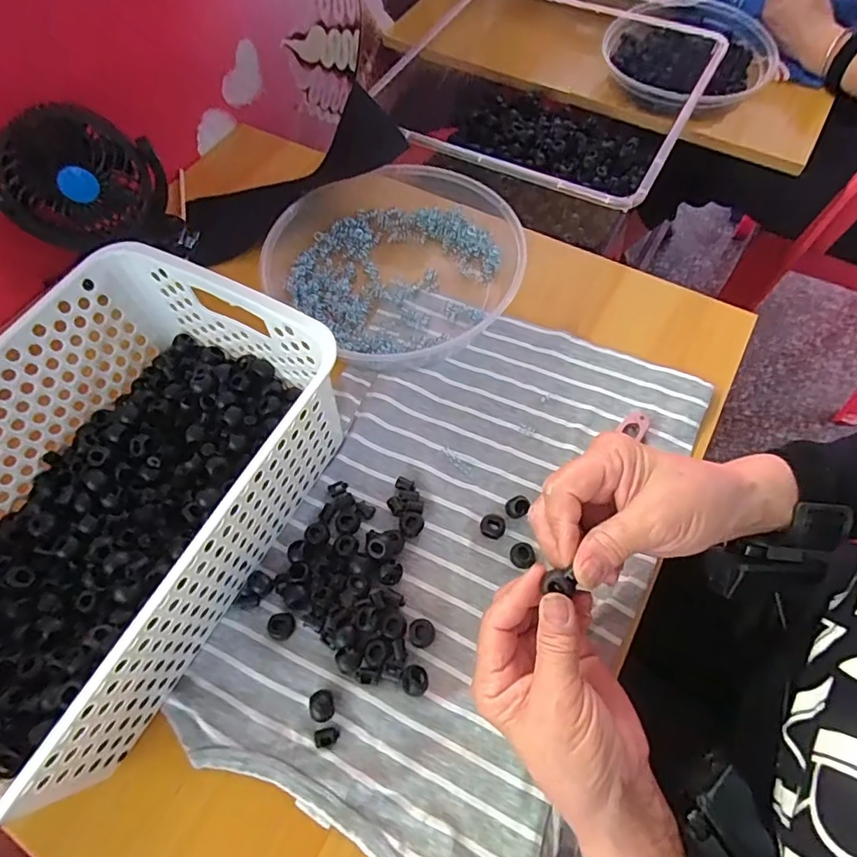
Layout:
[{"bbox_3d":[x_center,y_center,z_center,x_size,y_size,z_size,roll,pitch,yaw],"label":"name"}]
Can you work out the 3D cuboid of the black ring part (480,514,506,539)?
[{"bbox_3d":[0.046,0.070,0.376,0.018,0.009,0.016,18,65,11],"label":"black ring part"}]

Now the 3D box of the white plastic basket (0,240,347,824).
[{"bbox_3d":[-0.209,0.046,0.336,0.199,0.111,0.300,25,67,14],"label":"white plastic basket"}]

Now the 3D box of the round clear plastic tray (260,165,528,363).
[{"bbox_3d":[-0.034,-0.162,0.479,0.228,0.038,0.212,-1,63,2],"label":"round clear plastic tray"}]

